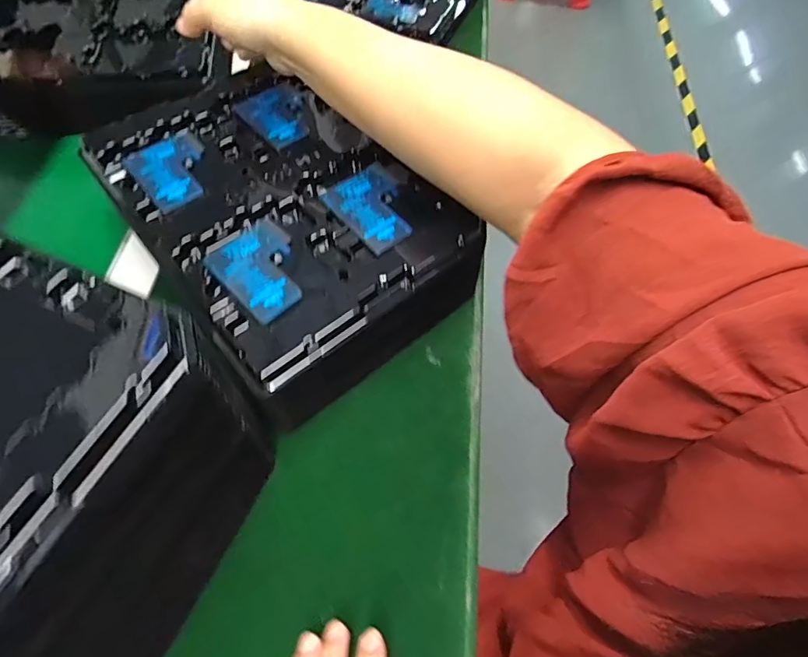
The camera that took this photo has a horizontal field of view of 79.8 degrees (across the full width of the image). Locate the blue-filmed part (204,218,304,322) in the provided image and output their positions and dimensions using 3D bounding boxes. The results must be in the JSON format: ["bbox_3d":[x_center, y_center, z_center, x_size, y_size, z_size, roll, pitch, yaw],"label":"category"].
[{"bbox_3d":[-0.099,-0.043,0.347,0.058,0.004,0.075,-37,67,-20],"label":"blue-filmed part"}]

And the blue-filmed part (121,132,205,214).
[{"bbox_3d":[-0.186,-0.131,0.394,0.059,0.004,0.077,-35,67,-20],"label":"blue-filmed part"}]

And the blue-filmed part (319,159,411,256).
[{"bbox_3d":[-0.023,-0.096,0.379,0.057,0.004,0.085,-28,62,-17],"label":"blue-filmed part"}]

